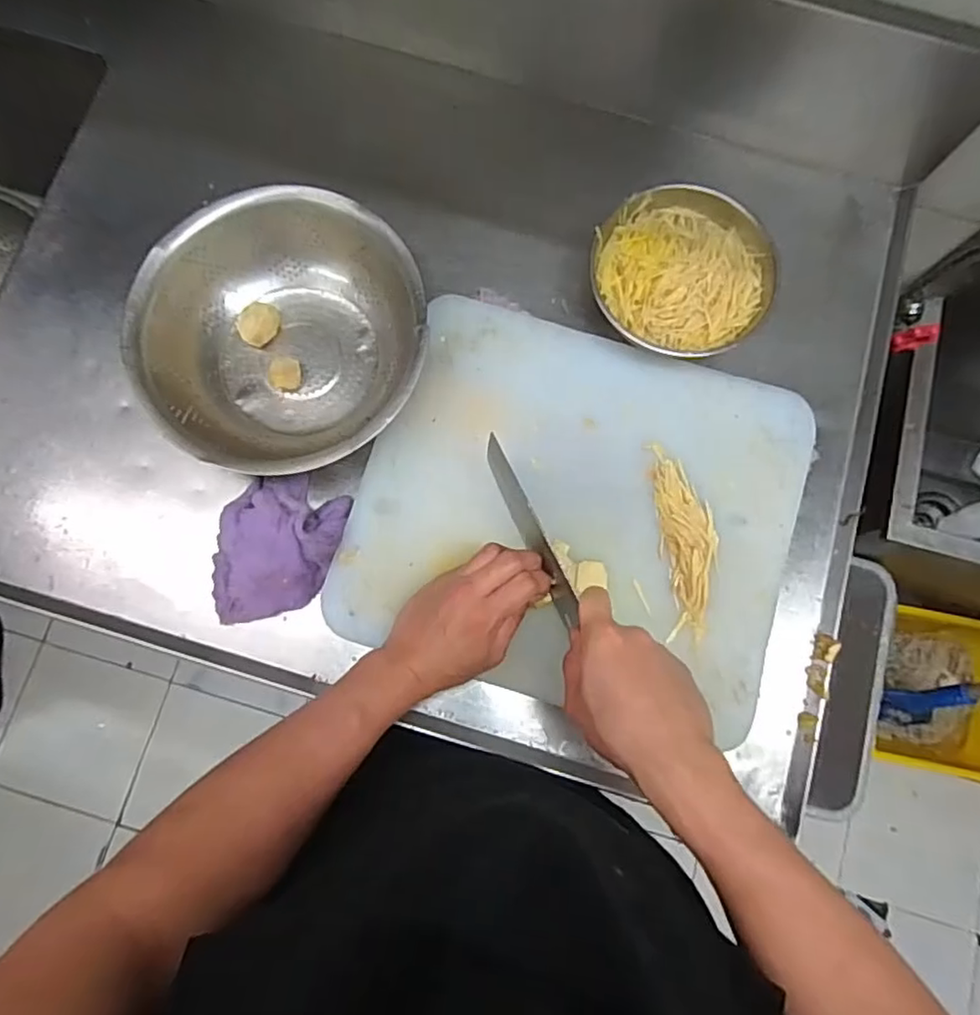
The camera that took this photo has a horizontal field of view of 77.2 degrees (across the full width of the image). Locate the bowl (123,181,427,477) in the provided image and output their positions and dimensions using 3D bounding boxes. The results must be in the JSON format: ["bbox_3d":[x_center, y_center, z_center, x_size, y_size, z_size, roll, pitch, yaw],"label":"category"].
[{"bbox_3d":[-0.187,-0.154,0.570,0.247,0.088,0.250,0,79,-1],"label":"bowl"}]

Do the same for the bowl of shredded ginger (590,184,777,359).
[{"bbox_3d":[0.185,-0.227,0.587,0.162,0.059,0.173,0,79,-1],"label":"bowl of shredded ginger"}]

